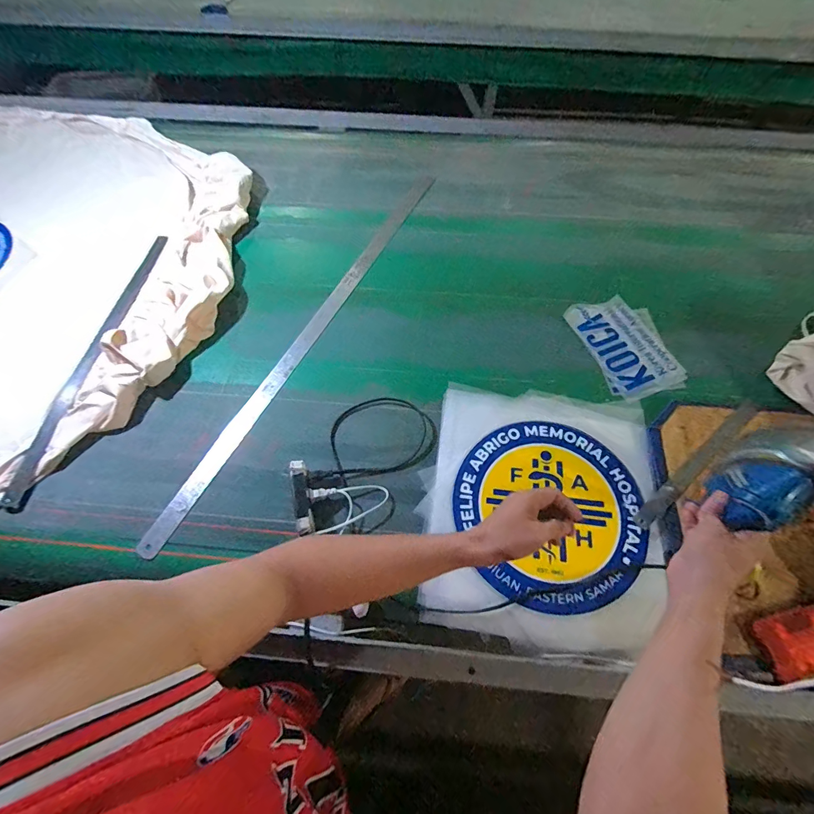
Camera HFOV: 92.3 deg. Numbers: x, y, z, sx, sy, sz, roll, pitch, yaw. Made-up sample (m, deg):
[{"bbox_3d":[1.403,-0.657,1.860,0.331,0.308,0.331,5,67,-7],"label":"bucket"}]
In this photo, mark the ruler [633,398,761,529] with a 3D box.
[{"bbox_3d":[0.482,0.088,0.644,0.312,0.006,0.026,-38,61,-13],"label":"ruler"}]

